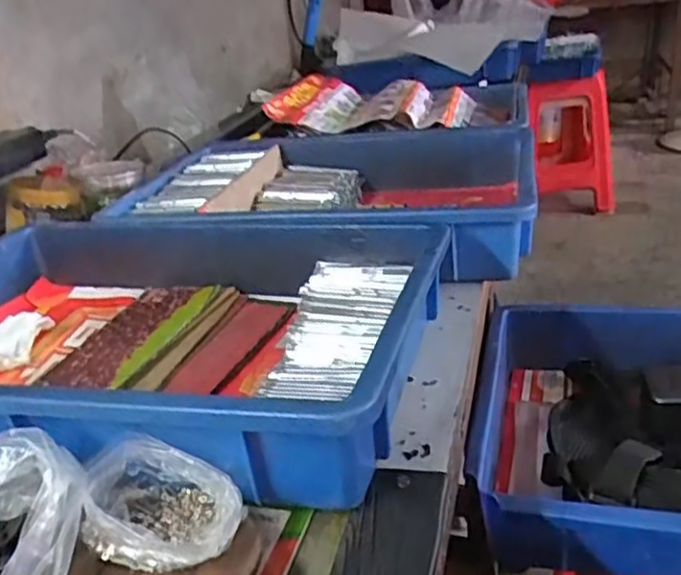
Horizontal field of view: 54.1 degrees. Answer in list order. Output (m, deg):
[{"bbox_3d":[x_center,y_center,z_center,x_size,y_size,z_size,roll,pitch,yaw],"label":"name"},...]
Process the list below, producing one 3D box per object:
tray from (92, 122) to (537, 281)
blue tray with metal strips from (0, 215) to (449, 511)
[{"bbox_3d":[-0.009,-0.104,0.773,0.453,0.083,0.342,1,27,18],"label":"tray"},{"bbox_3d":[-0.150,0.030,0.514,0.418,0.082,0.300,1,27,15],"label":"blue tray with metal strips"}]

